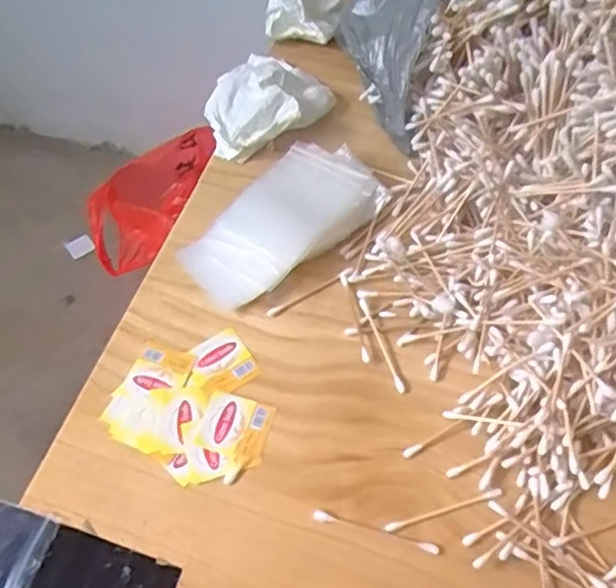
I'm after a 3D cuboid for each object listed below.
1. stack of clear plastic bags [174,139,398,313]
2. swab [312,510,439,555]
[{"bbox_3d":[-0.018,-0.054,0.460,0.153,0.026,0.078,-40,65,-18],"label":"stack of clear plastic bags"},{"bbox_3d":[0.039,0.138,0.361,0.073,0.005,0.006,13,61,10],"label":"swab"}]

